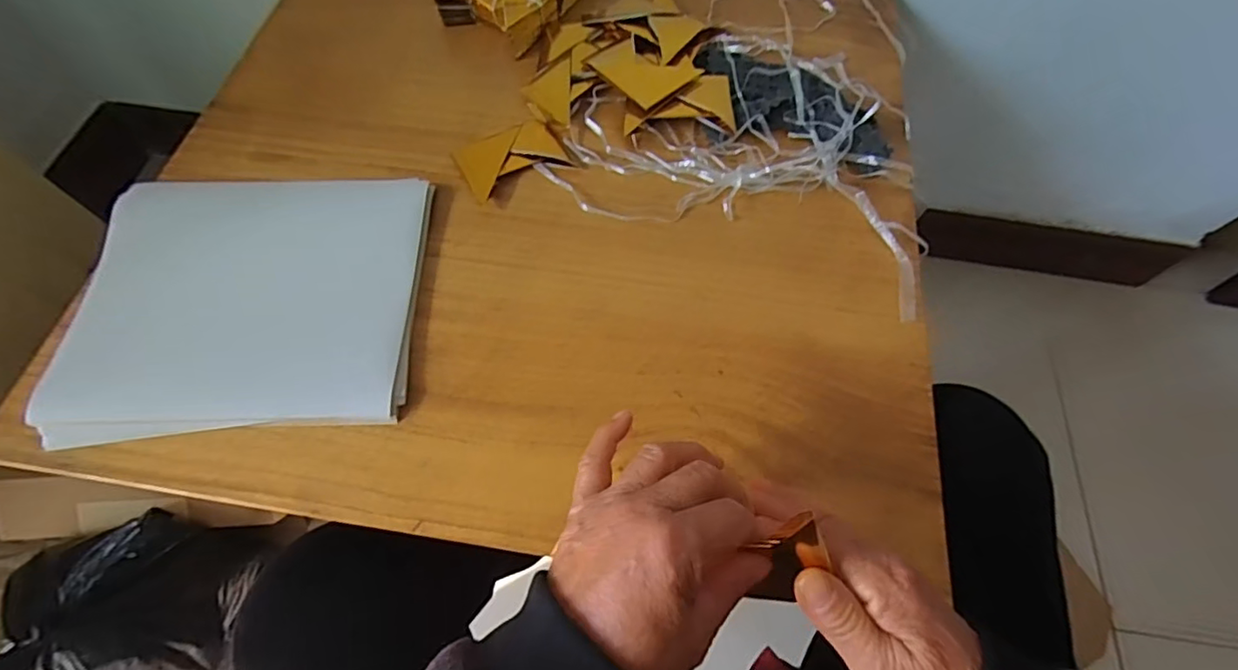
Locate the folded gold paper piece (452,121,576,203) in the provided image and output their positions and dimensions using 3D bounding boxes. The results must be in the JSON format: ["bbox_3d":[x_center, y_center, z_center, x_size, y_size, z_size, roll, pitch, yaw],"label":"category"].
[{"bbox_3d":[-0.098,-0.163,0.523,0.093,0.010,0.065,-31,68,-16],"label":"folded gold paper piece"}]

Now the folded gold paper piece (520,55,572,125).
[{"bbox_3d":[-0.068,-0.234,0.547,0.044,0.011,0.073,1,64,-1],"label":"folded gold paper piece"}]

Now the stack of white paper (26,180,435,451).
[{"bbox_3d":[-0.286,-0.033,0.447,0.251,0.018,0.218,-1,64,-2],"label":"stack of white paper"}]

